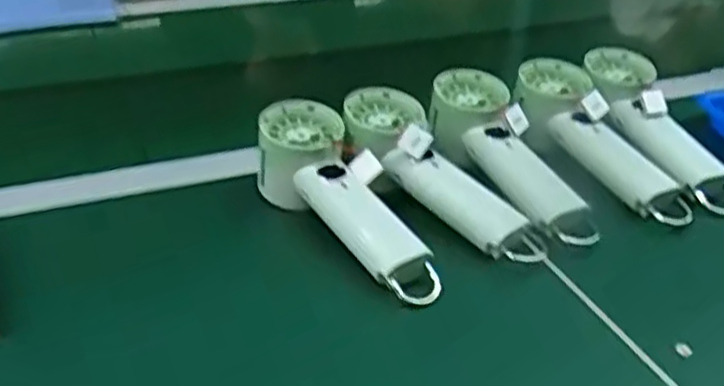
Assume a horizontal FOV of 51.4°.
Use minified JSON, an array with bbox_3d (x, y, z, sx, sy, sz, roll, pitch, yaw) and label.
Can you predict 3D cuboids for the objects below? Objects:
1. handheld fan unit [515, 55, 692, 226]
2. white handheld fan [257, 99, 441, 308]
[{"bbox_3d":[0.202,-0.044,0.633,0.087,0.051,0.199,-12,49,-21],"label":"handheld fan unit"},{"bbox_3d":[-0.009,0.002,0.539,0.067,0.064,0.185,-21,38,-31],"label":"white handheld fan"}]

